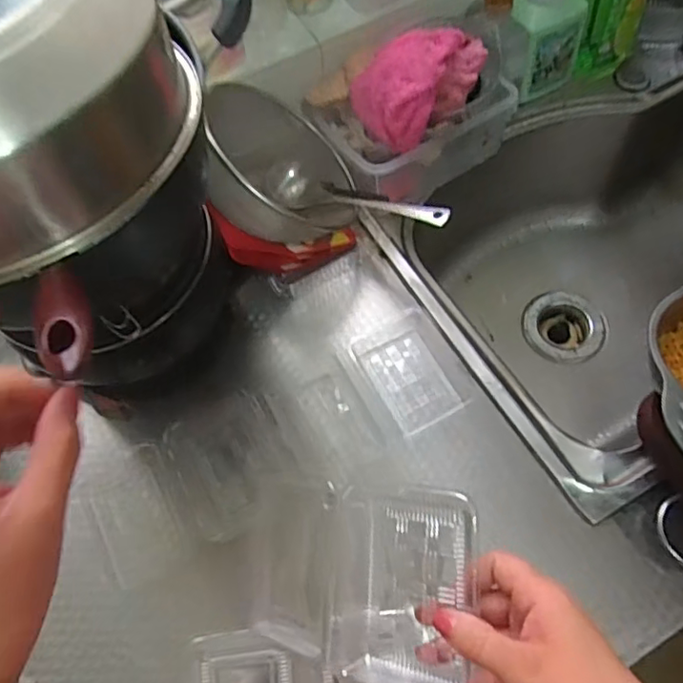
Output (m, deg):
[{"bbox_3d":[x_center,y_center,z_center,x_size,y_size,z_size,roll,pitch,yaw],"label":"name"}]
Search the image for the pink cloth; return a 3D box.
[{"bbox_3d":[0.077,-0.255,0.583,0.124,0.060,0.083,-35,69,-13],"label":"pink cloth"}]

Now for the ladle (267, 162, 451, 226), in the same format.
[{"bbox_3d":[0.015,-0.141,0.602,0.200,0.032,0.052,20,67,26],"label":"ladle"}]

